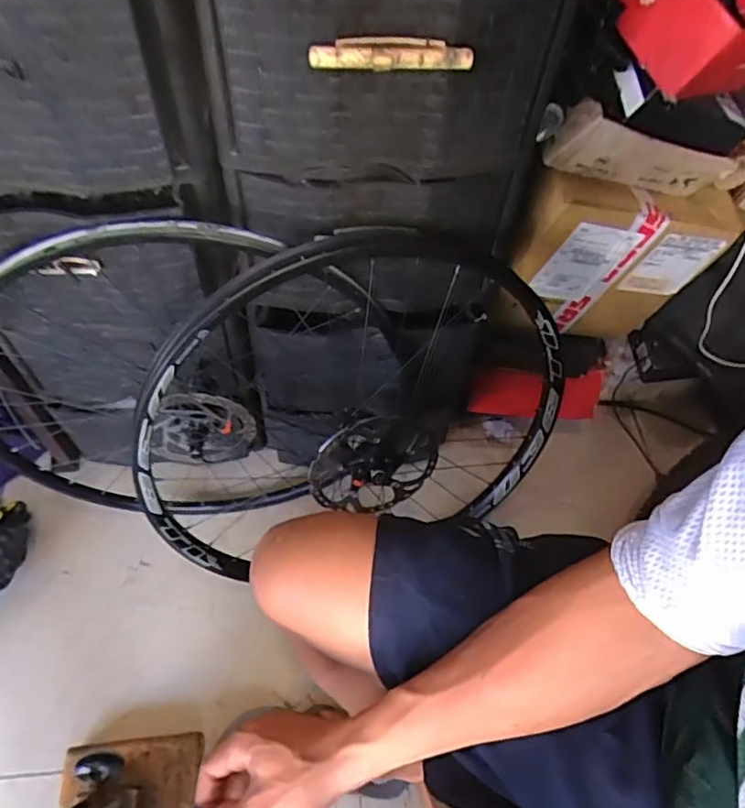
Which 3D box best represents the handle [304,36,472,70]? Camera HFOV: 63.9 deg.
[{"bbox_3d":[0.016,-0.300,0.514,0.139,0.024,0.018,2,53,-3],"label":"handle"}]

